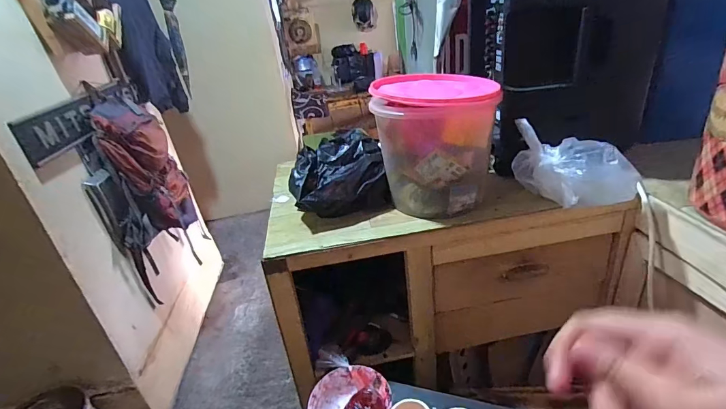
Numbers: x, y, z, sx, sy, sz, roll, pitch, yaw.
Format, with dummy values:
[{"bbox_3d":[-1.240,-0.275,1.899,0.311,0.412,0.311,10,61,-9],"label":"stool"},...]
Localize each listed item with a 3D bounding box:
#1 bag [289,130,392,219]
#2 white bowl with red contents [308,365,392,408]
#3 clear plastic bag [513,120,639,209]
[{"bbox_3d":[-0.060,-0.067,0.882,0.216,0.128,0.170,-18,29,-15],"label":"bag"},{"bbox_3d":[-0.023,0.379,0.733,0.148,0.047,0.141,-4,30,2],"label":"white bowl with red contents"},{"bbox_3d":[0.406,-0.066,0.755,0.226,0.115,0.115,7,33,28],"label":"clear plastic bag"}]

